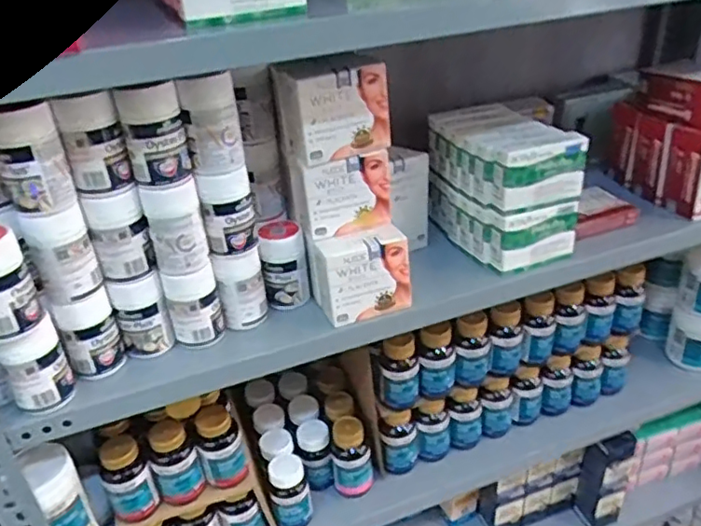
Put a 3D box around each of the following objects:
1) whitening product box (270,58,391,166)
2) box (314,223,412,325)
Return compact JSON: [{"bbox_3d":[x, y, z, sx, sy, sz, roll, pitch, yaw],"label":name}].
[{"bbox_3d":[-0.019,-0.159,0.612,0.098,0.084,0.078,-13,32,-14],"label":"whitening product box"},{"bbox_3d":[0.010,0.007,0.659,0.103,0.084,0.083,-11,31,-11],"label":"box"}]

